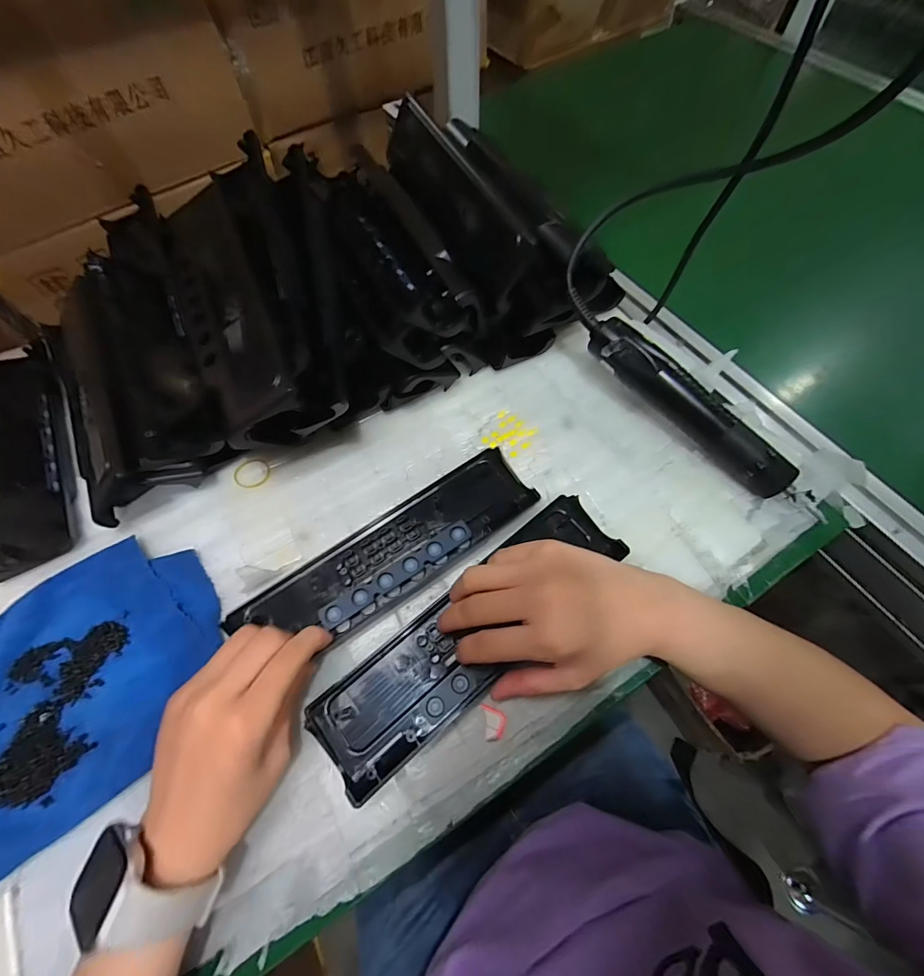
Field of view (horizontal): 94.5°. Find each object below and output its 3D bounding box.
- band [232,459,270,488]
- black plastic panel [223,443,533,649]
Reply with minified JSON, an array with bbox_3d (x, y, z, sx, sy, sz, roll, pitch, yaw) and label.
[{"bbox_3d":[-0.187,-0.013,0.379,0.031,0.004,0.027,-10,64,-3],"label":"band"},{"bbox_3d":[-0.055,0.051,0.337,0.238,0.016,0.063,-30,67,-13],"label":"black plastic panel"}]

